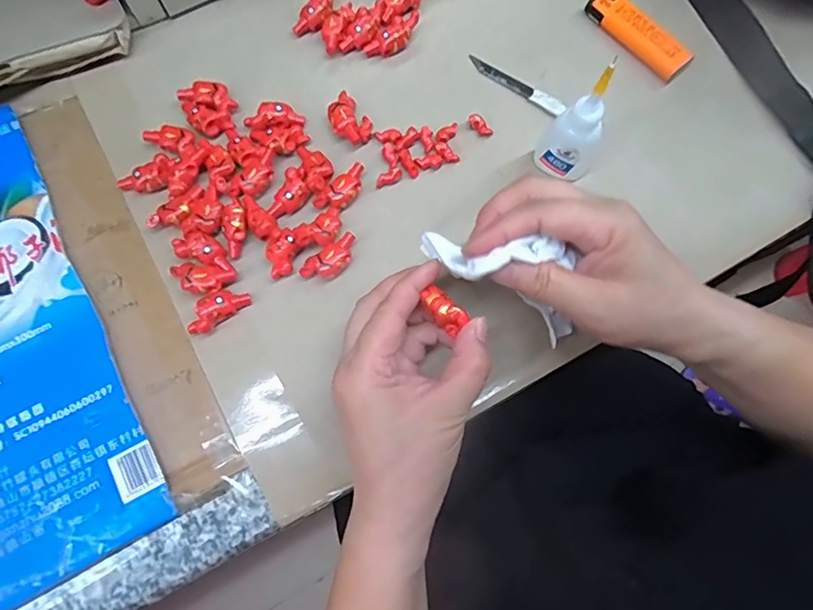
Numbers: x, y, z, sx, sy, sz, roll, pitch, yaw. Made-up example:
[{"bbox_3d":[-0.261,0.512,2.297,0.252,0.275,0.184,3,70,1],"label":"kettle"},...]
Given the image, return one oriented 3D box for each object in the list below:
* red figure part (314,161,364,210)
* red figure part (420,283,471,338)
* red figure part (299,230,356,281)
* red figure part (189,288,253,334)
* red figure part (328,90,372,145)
[{"bbox_3d":[-0.040,-0.073,0.321,0.019,0.012,0.038,37,78,9],"label":"red figure part"},{"bbox_3d":[0.021,0.002,0.263,0.012,0.007,0.025,-41,84,-10],"label":"red figure part"},{"bbox_3d":[-0.046,-0.026,0.308,0.039,0.014,0.019,-32,77,-8],"label":"red figure part"},{"bbox_3d":[-0.113,0.002,0.299,0.037,0.013,0.017,-41,79,-10],"label":"red figure part"},{"bbox_3d":[-0.039,-0.122,0.335,0.024,0.013,0.035,-41,79,-10],"label":"red figure part"}]

